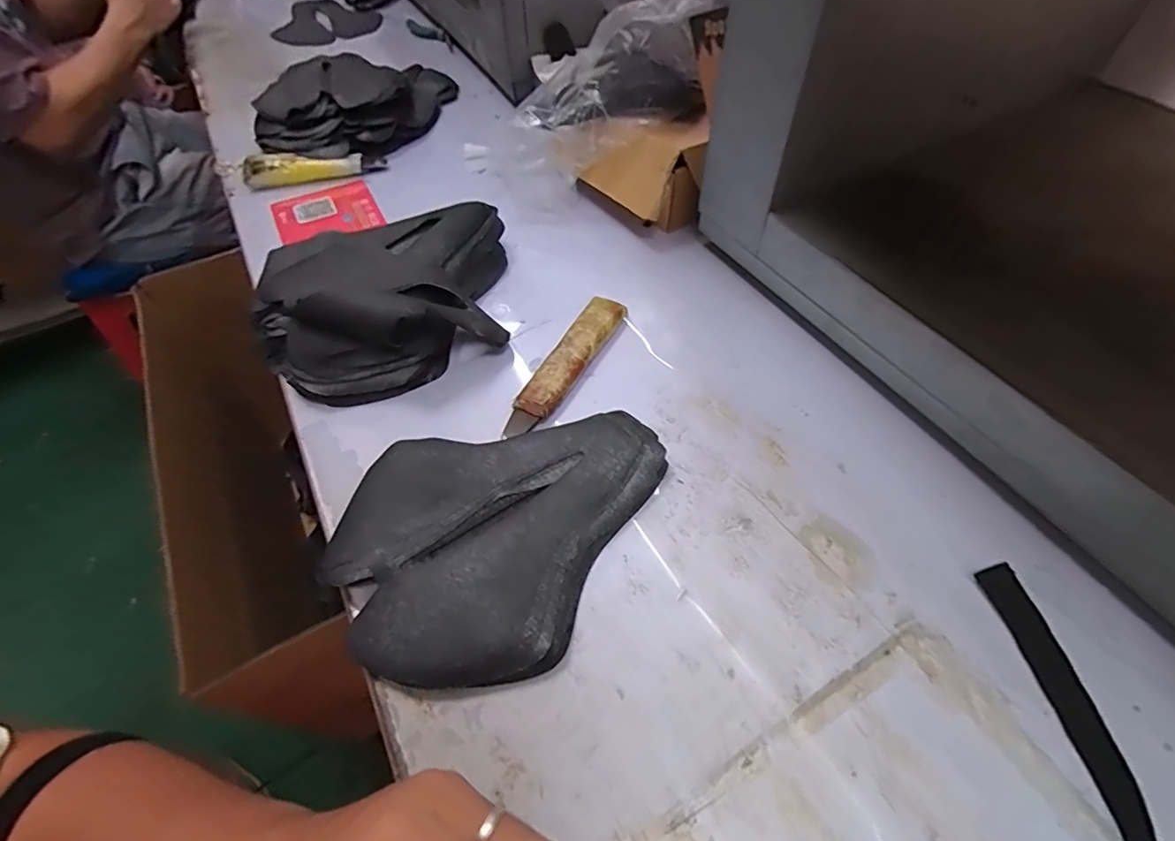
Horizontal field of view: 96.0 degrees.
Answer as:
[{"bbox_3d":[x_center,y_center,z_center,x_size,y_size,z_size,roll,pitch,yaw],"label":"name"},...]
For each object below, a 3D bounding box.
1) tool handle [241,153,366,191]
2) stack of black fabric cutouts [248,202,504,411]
[{"bbox_3d":[-0.368,-0.329,0.682,0.139,0.033,0.021,-13,55,-8],"label":"tool handle"},{"bbox_3d":[-0.192,-0.130,0.514,0.241,0.080,0.207,-14,55,-9],"label":"stack of black fabric cutouts"}]

